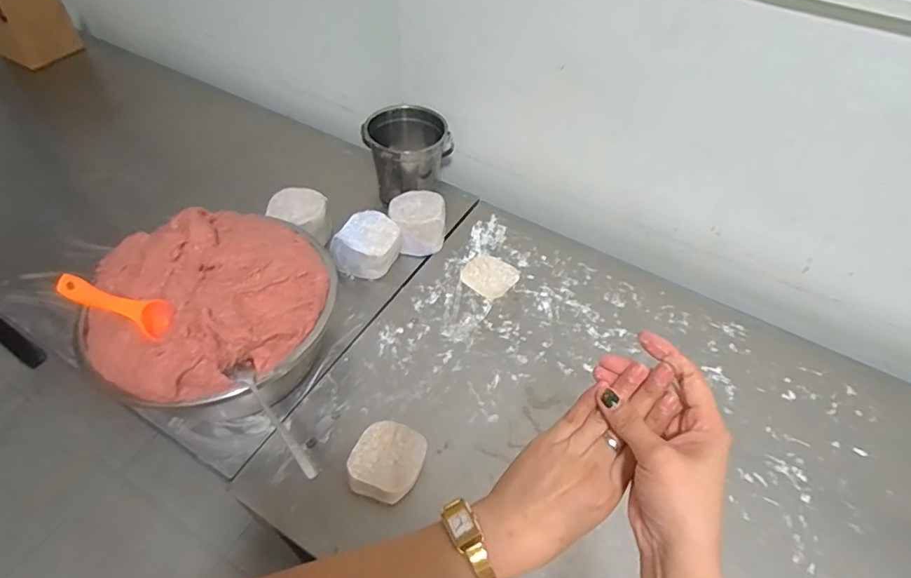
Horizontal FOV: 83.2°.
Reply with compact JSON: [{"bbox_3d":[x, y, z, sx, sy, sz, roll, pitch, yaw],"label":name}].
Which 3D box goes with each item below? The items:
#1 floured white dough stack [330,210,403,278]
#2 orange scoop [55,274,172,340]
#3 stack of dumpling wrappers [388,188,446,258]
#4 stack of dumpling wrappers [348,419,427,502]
[{"bbox_3d":[-0.133,-0.059,0.788,0.078,0.083,0.094,28,55,20],"label":"floured white dough stack"},{"bbox_3d":[-0.324,0.015,0.492,0.030,0.105,0.026,-35,54,11],"label":"orange scoop"},{"bbox_3d":[-0.060,-0.106,0.833,0.085,0.065,0.092,-6,51,-7],"label":"stack of dumpling wrappers"},{"bbox_3d":[-0.078,0.202,0.600,0.077,0.039,0.086,13,51,9],"label":"stack of dumpling wrappers"}]

